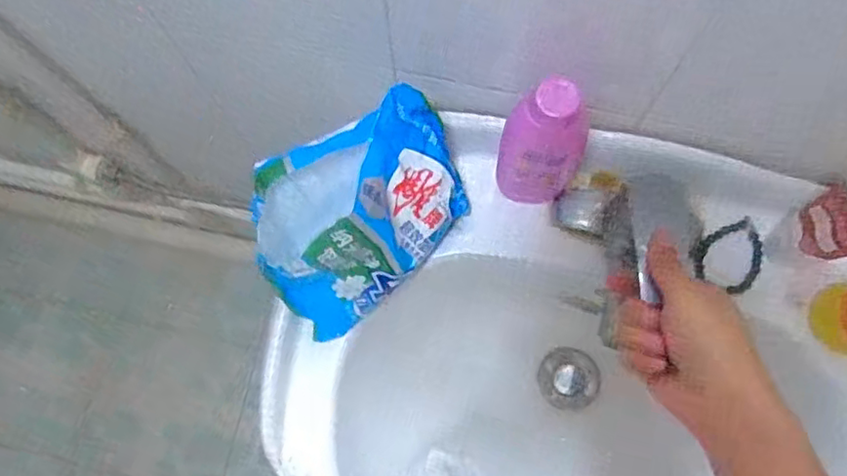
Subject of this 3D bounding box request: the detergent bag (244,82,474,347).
[{"bbox_3d":[-0.050,-0.021,0.502,0.176,0.125,0.114,-37,77,-9],"label":"detergent bag"}]

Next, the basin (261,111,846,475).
[{"bbox_3d":[0.141,0.159,0.584,0.540,0.188,0.453,17,76,6],"label":"basin"}]

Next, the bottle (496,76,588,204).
[{"bbox_3d":[0.094,-0.073,0.488,0.061,0.154,0.060,26,77,8],"label":"bottle"}]

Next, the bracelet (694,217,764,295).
[{"bbox_3d":[0.268,0.017,0.546,0.060,0.012,0.053,-32,76,-7],"label":"bracelet"}]

